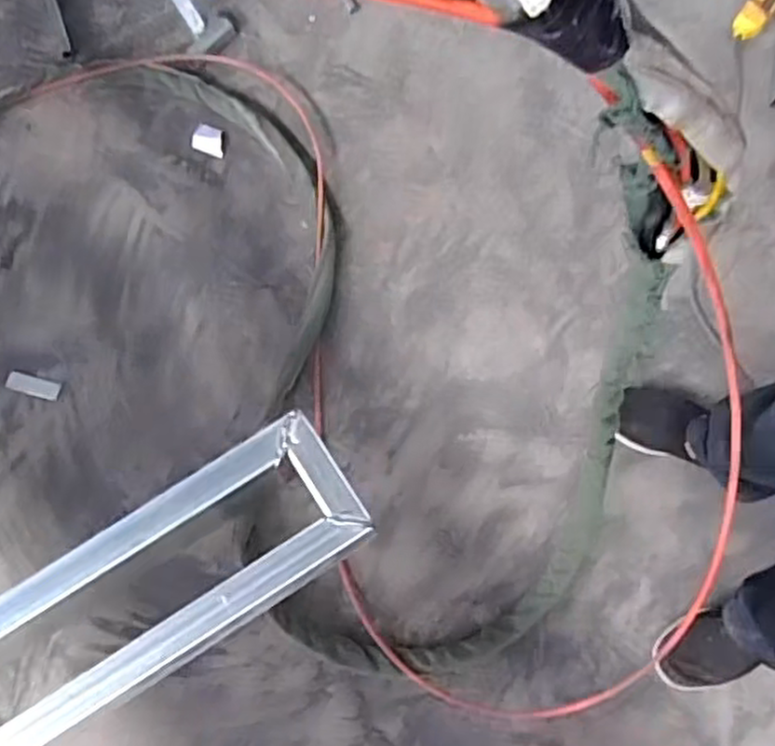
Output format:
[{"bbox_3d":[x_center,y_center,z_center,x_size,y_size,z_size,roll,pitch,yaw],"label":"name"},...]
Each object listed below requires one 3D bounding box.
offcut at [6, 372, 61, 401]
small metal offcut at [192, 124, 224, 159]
[{"bbox_3d":[-0.635,0.023,1.304,0.103,0.014,0.036,15,74,3],"label":"offcut"},{"bbox_3d":[-0.354,-0.463,1.446,0.065,0.020,0.058,16,74,4],"label":"small metal offcut"}]

